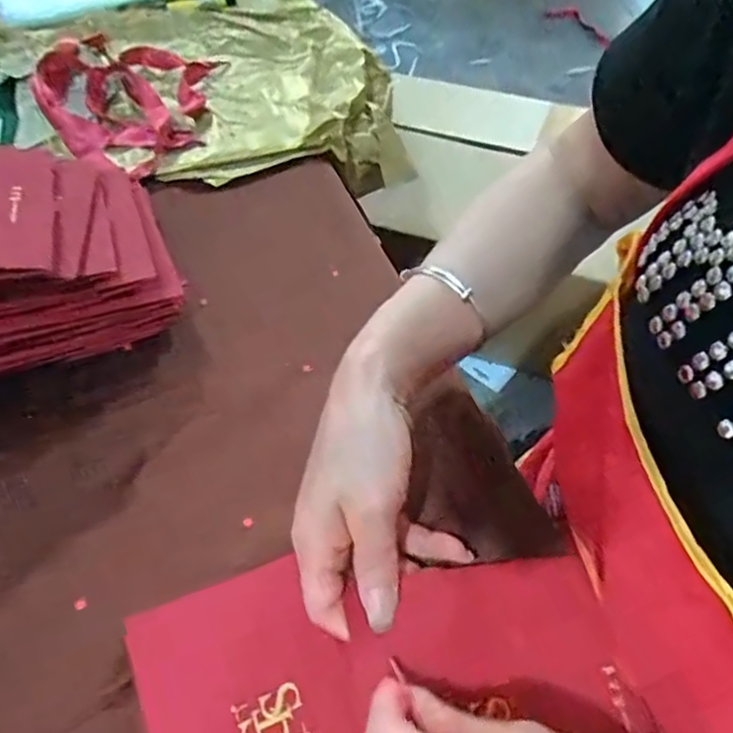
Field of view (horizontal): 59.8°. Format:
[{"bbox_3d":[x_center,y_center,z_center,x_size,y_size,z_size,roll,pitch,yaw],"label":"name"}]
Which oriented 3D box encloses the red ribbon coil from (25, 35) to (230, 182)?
[{"bbox_3d":[-0.213,-0.252,0.579,0.197,0.035,0.170,34,63,25],"label":"red ribbon coil"}]

